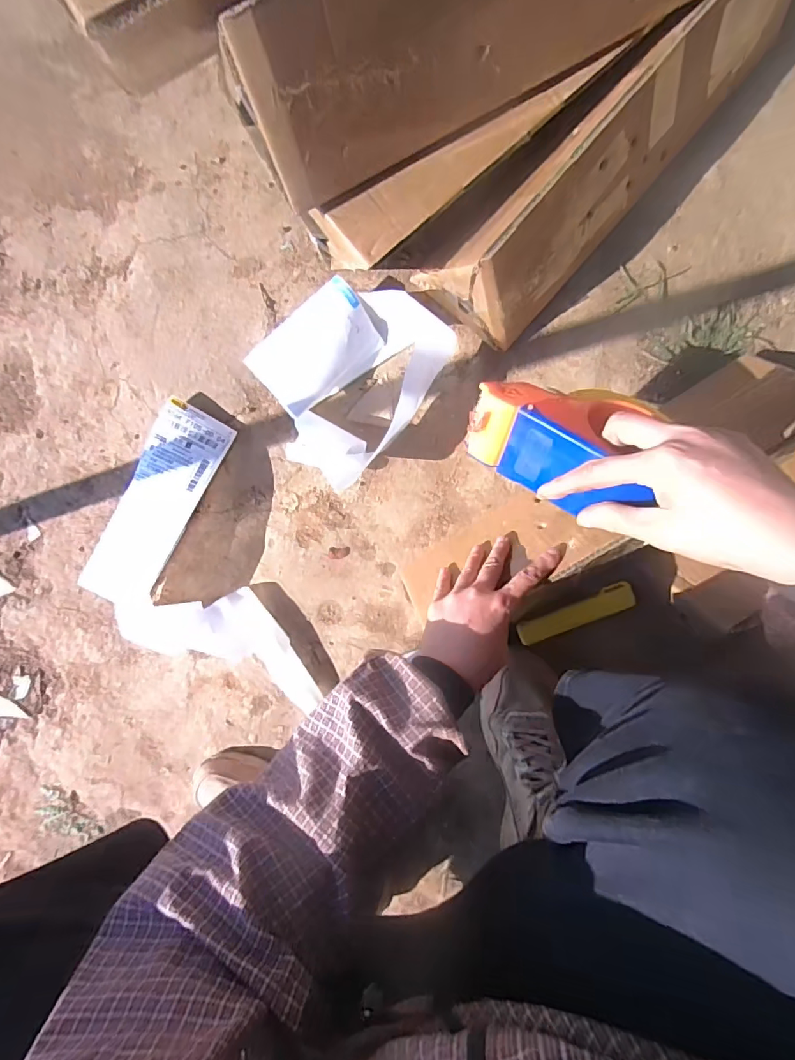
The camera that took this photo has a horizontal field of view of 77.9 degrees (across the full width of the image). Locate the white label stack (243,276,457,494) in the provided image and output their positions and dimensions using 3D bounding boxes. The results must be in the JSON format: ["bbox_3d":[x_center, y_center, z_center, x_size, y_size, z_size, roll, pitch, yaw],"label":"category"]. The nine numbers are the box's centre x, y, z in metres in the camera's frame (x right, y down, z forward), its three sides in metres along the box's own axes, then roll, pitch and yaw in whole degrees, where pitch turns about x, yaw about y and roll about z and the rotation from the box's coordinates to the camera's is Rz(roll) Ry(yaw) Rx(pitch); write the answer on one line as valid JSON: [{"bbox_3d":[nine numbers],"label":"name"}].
[{"bbox_3d":[-0.052,-0.165,0.521,0.164,0.075,0.210,43,94,-5],"label":"white label stack"}]

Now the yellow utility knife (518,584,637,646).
[{"bbox_3d":[0.213,0.102,0.585,0.138,0.015,0.031,-25,96,1],"label":"yellow utility knife"}]

